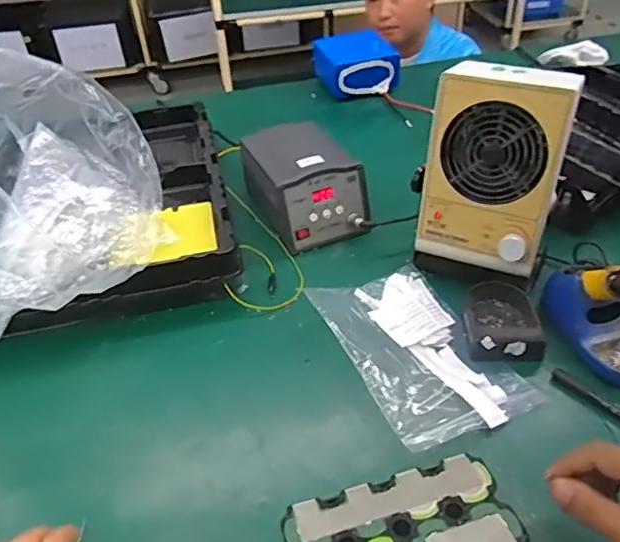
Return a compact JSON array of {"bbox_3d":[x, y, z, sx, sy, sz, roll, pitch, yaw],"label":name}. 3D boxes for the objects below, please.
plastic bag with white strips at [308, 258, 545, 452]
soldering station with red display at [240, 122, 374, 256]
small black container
[{"bbox_3d":[0.115,0.084,0.629,0.160,0.017,0.231,-11,43,-25],"label":"plastic bag with white strips"},{"bbox_3d":[-0.011,-0.129,0.837,0.130,0.103,0.205,-21,43,-19],"label":"soldering station with red display"},{"bbox_3d":[0.220,0.054,0.661,0.081,0.038,0.113,0,40,5],"label":"small black container"}]

